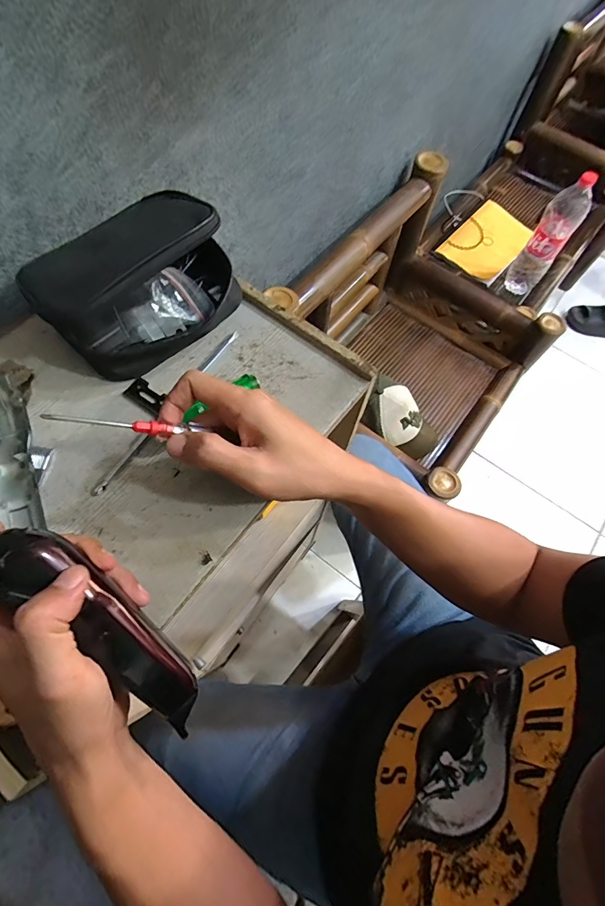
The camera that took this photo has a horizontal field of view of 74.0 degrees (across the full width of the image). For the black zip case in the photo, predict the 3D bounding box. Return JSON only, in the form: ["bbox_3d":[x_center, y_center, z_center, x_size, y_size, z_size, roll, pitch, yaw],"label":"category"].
[{"bbox_3d":[-0.141,-0.149,0.347,0.162,0.083,0.114,-37,73,-16],"label":"black zip case"}]

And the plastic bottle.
[{"bbox_3d":[0.662,-0.576,1.087,0.089,0.373,0.109,32,69,11],"label":"plastic bottle"}]

